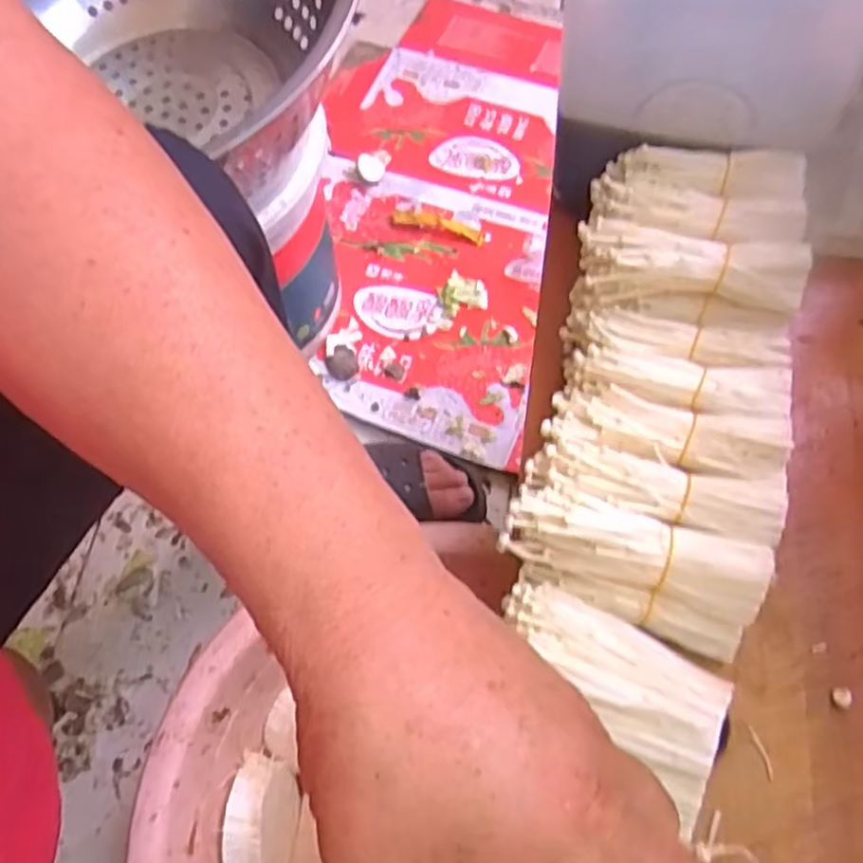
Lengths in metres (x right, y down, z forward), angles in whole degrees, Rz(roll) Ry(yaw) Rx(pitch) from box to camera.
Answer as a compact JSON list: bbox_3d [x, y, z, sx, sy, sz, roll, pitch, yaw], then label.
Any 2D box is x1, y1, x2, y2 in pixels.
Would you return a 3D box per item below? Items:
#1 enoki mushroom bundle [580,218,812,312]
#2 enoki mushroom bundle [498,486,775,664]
[{"bbox_3d":[0.143,-0.091,0.405,0.120,0.035,0.033,13,67,8],"label":"enoki mushroom bundle"},{"bbox_3d":[0.100,0.070,0.372,0.126,0.050,0.050,16,67,10],"label":"enoki mushroom bundle"}]

